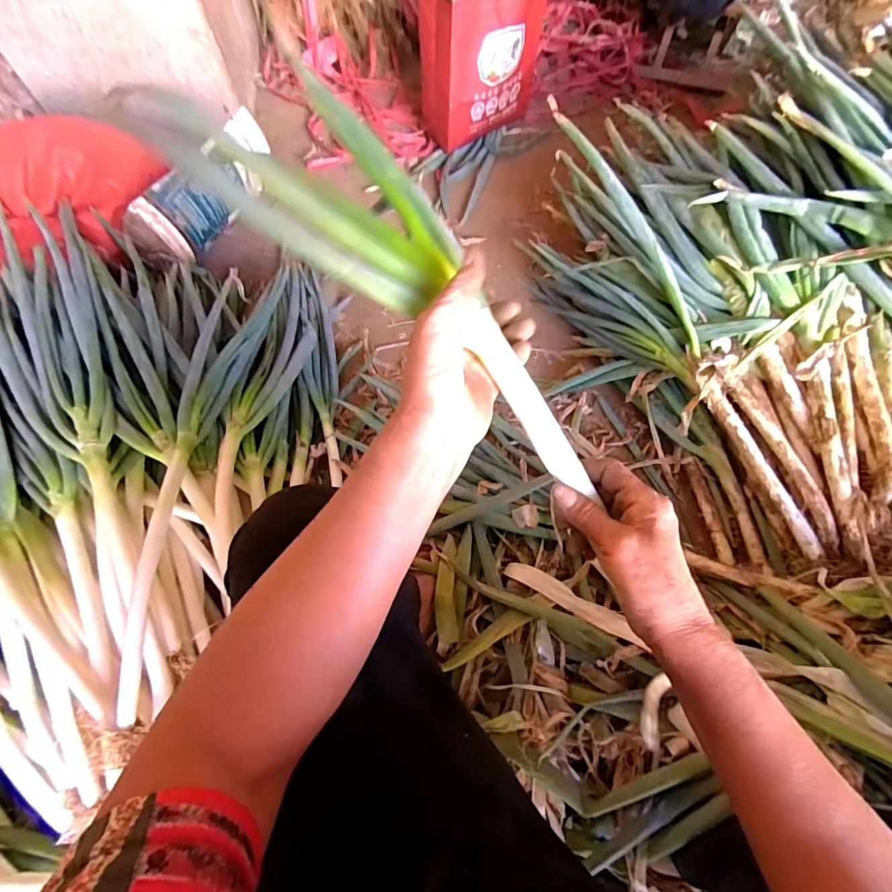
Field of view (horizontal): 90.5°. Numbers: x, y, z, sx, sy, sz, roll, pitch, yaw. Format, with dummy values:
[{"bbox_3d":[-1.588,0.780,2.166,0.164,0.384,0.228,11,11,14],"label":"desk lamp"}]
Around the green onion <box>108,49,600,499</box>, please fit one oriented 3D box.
[{"bbox_3d":[-0.013,-0.119,0.320,0.363,0.040,0.144,43,71,-9],"label":"green onion"}]

